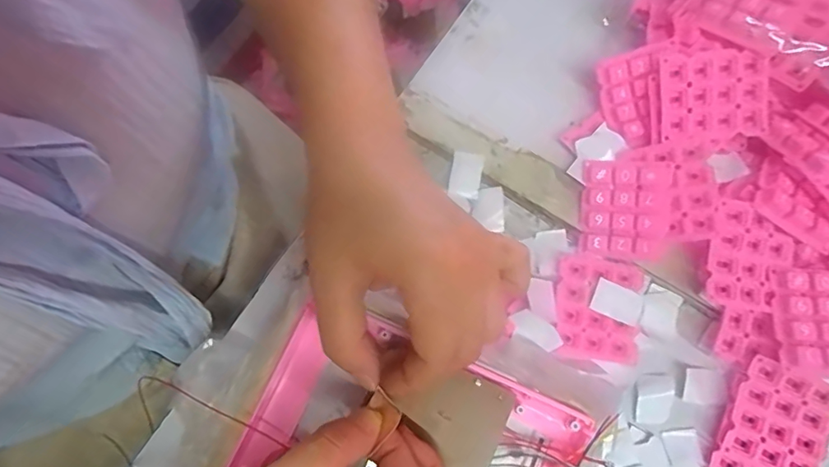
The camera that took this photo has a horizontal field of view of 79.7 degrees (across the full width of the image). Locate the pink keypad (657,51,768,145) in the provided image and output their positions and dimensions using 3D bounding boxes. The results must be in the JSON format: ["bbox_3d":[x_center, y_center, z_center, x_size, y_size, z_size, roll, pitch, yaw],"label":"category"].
[{"bbox_3d":[0.177,-0.081,0.295,0.058,0.008,0.051,-2,99,7],"label":"pink keypad"}]

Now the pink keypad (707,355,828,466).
[{"bbox_3d":[0.201,0.111,0.275,0.050,0.007,0.070,24,86,9],"label":"pink keypad"}]

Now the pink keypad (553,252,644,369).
[{"bbox_3d":[0.111,0.046,0.302,0.047,0.012,0.061,8,75,3],"label":"pink keypad"}]

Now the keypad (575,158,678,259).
[{"bbox_3d":[0.127,-0.015,0.302,0.050,0.009,0.061,7,90,27],"label":"keypad"}]

